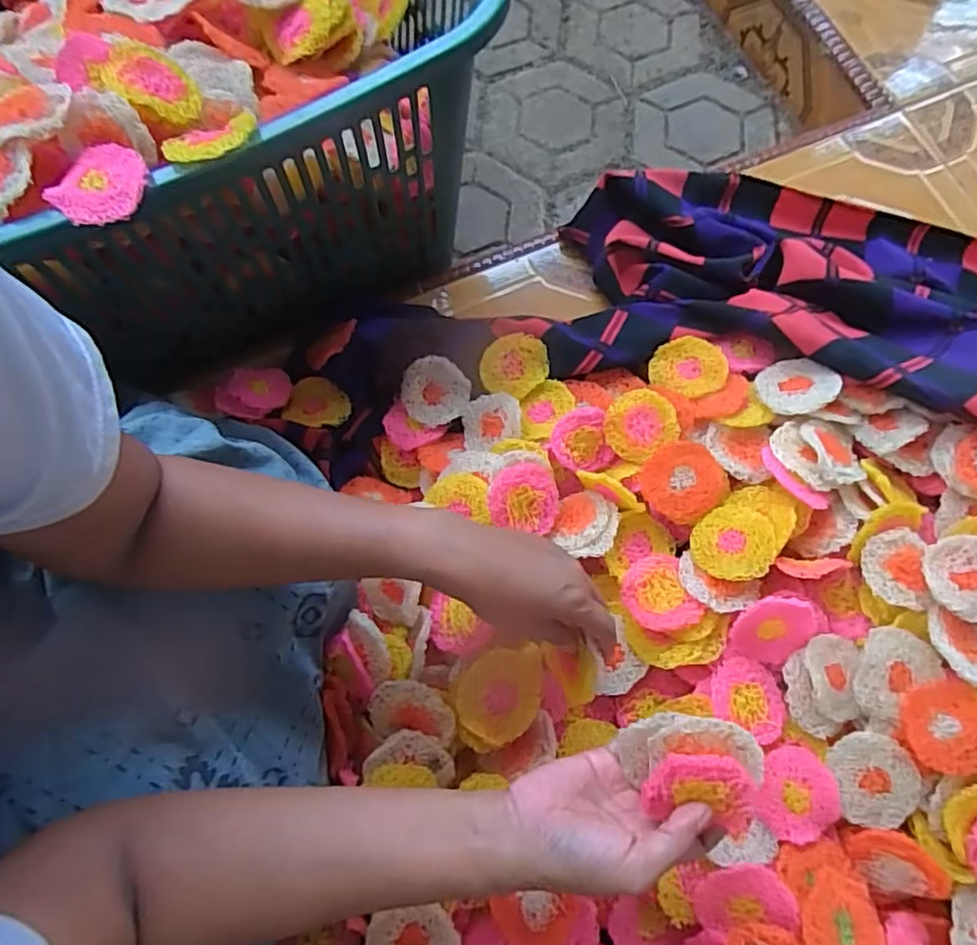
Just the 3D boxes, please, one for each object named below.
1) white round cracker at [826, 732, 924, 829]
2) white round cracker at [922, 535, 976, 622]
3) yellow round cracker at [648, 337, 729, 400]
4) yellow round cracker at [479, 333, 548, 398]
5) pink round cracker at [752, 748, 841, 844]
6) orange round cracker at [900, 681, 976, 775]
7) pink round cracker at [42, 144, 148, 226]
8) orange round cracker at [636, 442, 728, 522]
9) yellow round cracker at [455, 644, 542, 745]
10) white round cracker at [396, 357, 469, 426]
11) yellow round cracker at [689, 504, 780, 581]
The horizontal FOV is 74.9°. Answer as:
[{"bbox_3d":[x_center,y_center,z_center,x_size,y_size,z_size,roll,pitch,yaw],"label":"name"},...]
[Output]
[{"bbox_3d":[0.291,0.230,0.478,0.057,0.004,0.064,-17,74,24],"label":"white round cracker"},{"bbox_3d":[0.368,0.080,0.486,0.064,0.008,0.062,-1,76,4],"label":"white round cracker"},{"bbox_3d":[0.189,-0.100,0.597,0.066,0.006,0.056,26,84,25],"label":"yellow round cracker"},{"bbox_3d":[0.025,-0.103,0.619,0.064,0.016,0.059,0,73,0],"label":"yellow round cracker"},{"bbox_3d":[0.235,0.245,0.483,0.060,0.008,0.064,0,73,0],"label":"pink round cracker"},{"bbox_3d":[0.341,0.185,0.466,0.066,0.013,0.062,0,73,0],"label":"orange round cracker"},{"bbox_3d":[-0.259,-0.194,0.429,0.054,0.009,0.062,23,75,7],"label":"pink round cracker"},{"bbox_3d":[0.171,0.009,0.554,0.068,0.009,0.064,-43,78,5],"label":"orange round cracker"},{"bbox_3d":[0.009,0.170,0.489,0.064,0.004,0.070,14,74,-14],"label":"yellow round cracker"},{"bbox_3d":[-0.052,-0.078,0.617,0.063,0.012,0.063,0,93,1],"label":"white round cracker"},{"bbox_3d":[0.205,0.059,0.529,0.063,0.007,0.063,-15,62,30],"label":"yellow round cracker"}]

